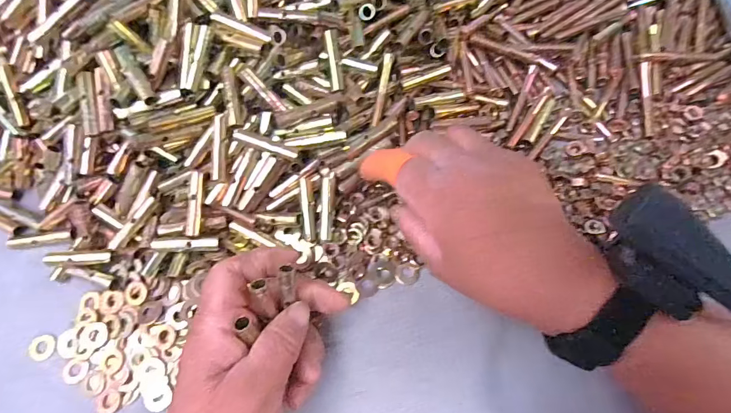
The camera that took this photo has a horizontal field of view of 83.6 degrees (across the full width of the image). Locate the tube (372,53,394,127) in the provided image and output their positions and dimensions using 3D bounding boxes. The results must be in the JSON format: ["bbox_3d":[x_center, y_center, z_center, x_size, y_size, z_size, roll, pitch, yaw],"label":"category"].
[{"bbox_3d":[0.012,-0.084,0.296,0.006,0.004,0.053,11,85,6],"label":"tube"}]

